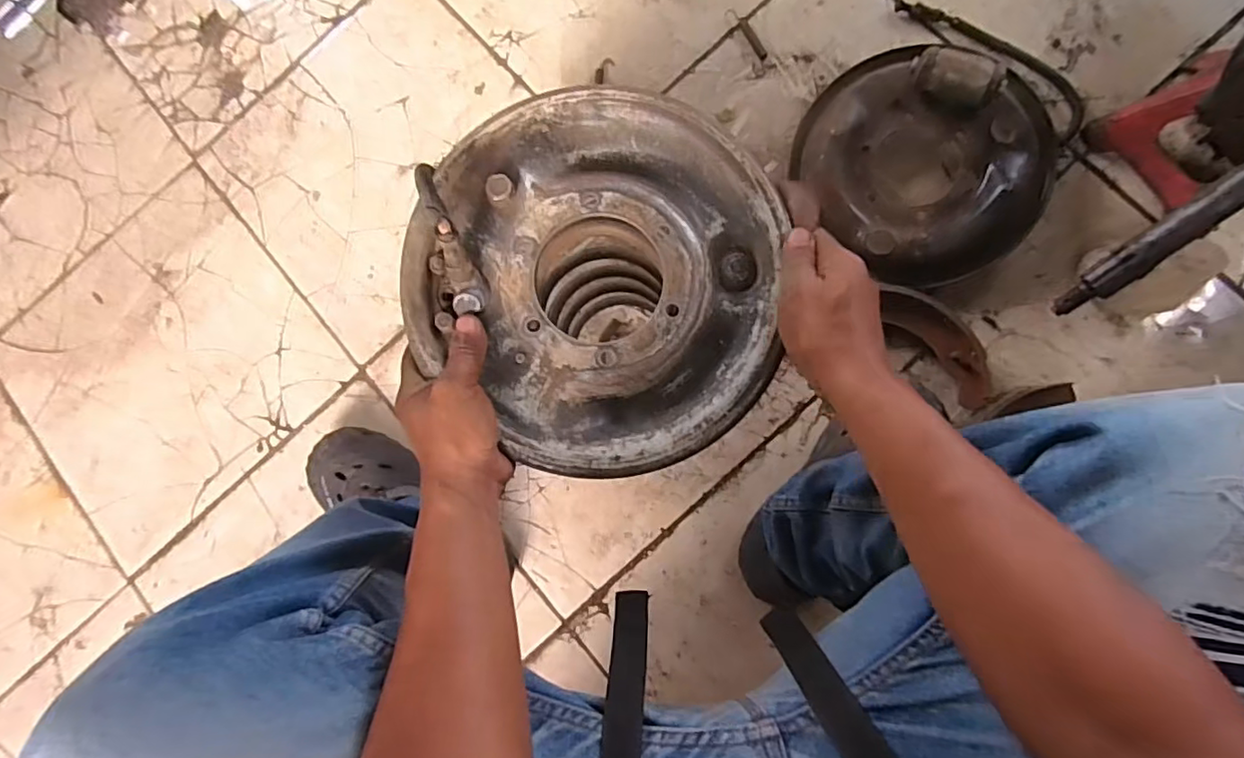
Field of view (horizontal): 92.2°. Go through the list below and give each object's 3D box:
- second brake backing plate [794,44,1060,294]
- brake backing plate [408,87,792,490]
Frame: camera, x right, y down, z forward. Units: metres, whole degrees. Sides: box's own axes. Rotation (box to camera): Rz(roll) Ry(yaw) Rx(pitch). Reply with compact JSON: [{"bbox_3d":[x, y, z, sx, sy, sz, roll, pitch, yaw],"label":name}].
[{"bbox_3d":[0.335,-0.241,0.673,0.275,0.104,0.246,27,87,9],"label":"second brake backing plate"},{"bbox_3d":[-0.020,-0.069,0.422,0.253,0.058,0.259,0,85,6],"label":"brake backing plate"}]

